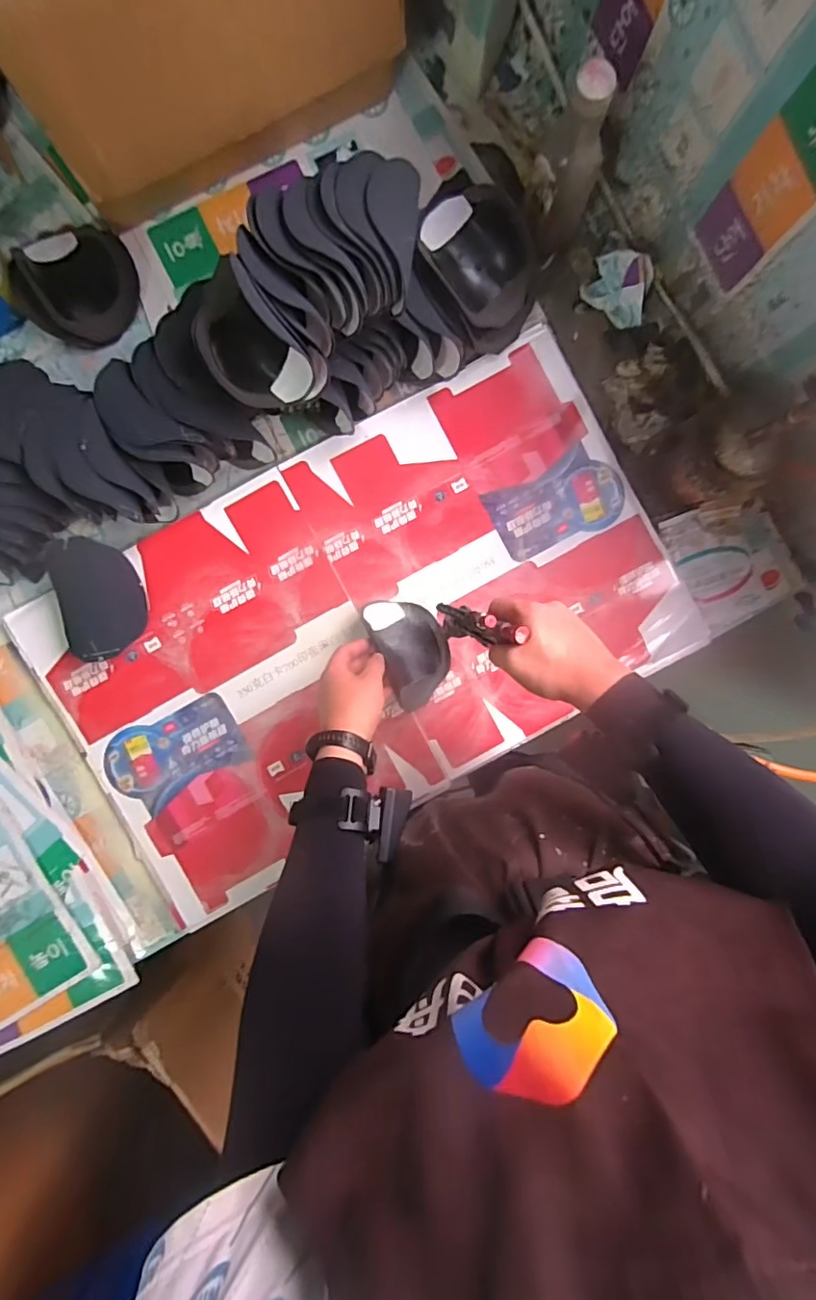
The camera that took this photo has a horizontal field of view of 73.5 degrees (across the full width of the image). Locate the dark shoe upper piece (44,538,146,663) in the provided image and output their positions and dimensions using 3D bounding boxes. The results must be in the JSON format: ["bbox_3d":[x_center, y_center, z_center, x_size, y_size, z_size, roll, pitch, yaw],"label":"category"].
[{"bbox_3d":[-0.376,-0.058,0.660,0.089,0.064,0.137,-7,90,-1],"label":"dark shoe upper piece"}]

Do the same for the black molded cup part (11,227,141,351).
[{"bbox_3d":[-0.412,-0.461,0.681,0.130,0.055,0.135,0,89,-1],"label":"black molded cup part"}]

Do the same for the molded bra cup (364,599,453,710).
[{"bbox_3d":[0.007,-0.002,0.682,0.084,0.061,0.142,-24,90,-1],"label":"molded bra cup"}]

